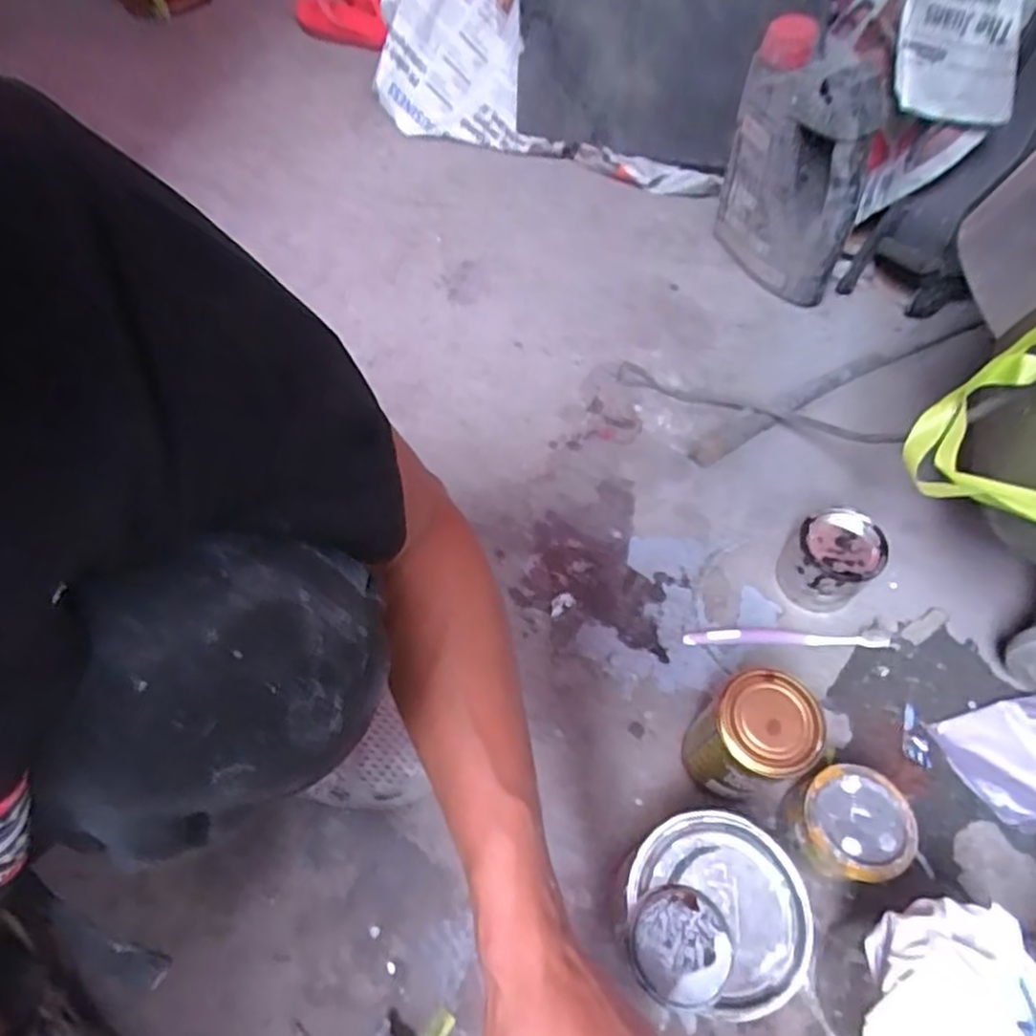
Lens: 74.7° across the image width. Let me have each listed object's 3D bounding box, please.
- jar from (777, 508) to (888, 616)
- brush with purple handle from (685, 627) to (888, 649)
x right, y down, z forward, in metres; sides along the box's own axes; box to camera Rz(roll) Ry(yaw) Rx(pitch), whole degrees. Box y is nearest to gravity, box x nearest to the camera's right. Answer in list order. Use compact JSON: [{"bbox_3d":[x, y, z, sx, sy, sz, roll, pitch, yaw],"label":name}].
[{"bbox_3d":[0.282,0.041,0.619,0.073,0.075,0.071,-1,61,2],"label":"jar"},{"bbox_3d":[0.244,0.108,0.617,0.182,0.008,0.017,1,61,2],"label":"brush with purple handle"}]

